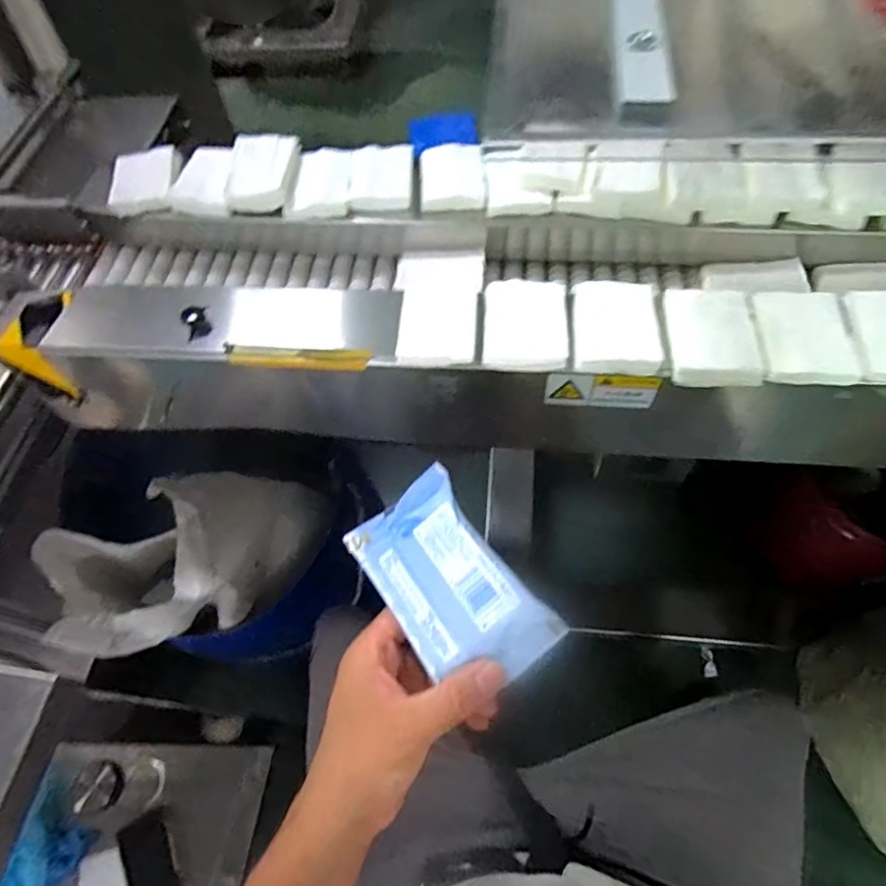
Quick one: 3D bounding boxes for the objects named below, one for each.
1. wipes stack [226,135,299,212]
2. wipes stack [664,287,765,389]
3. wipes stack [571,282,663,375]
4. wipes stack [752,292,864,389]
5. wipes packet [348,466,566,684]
[{"bbox_3d":[-0.210,-0.322,0.643,0.073,0.032,0.108,-2,60,2],"label":"wipes stack"},{"bbox_3d":[0.248,-0.102,0.504,0.075,0.014,0.113,4,61,6],"label":"wipes stack"},{"bbox_3d":[0.163,-0.114,0.515,0.076,0.015,0.107,5,61,6],"label":"wipes stack"},{"bbox_3d":[0.325,-0.099,0.492,0.075,0.011,0.105,6,61,7],"label":"wipes stack"},{"bbox_3d":[0.002,0.088,0.351,0.080,0.028,0.136,-32,63,-14],"label":"wipes packet"}]

